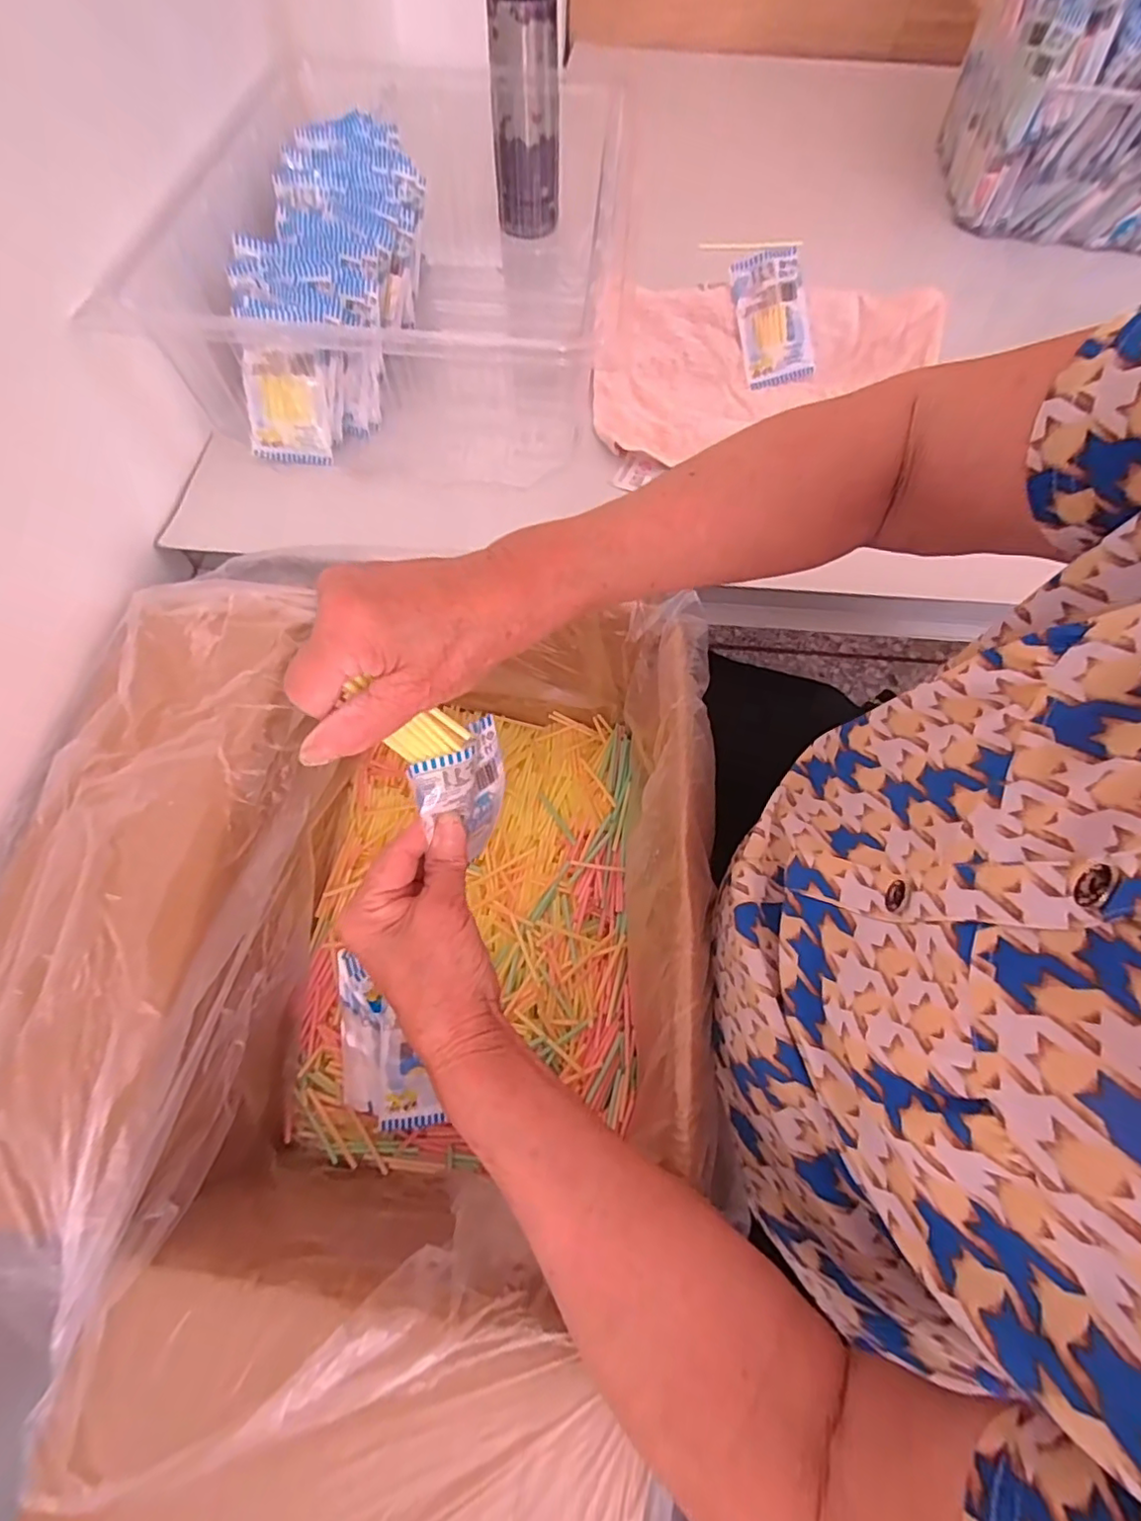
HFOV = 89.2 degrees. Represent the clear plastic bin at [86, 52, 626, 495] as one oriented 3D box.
[{"bbox_3d":[-0.133,-0.447,0.525,0.328,0.134,0.442,2,62,3],"label":"clear plastic bin"}]

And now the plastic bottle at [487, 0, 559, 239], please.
[{"bbox_3d":[-0.046,-0.682,0.582,0.073,0.234,0.074,-3,62,1],"label":"plastic bottle"}]

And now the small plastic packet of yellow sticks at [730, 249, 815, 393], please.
[{"bbox_3d":[0.187,-0.405,0.533,0.062,0.103,0.010,-15,18,3],"label":"small plastic packet of yellow sticks"}]

